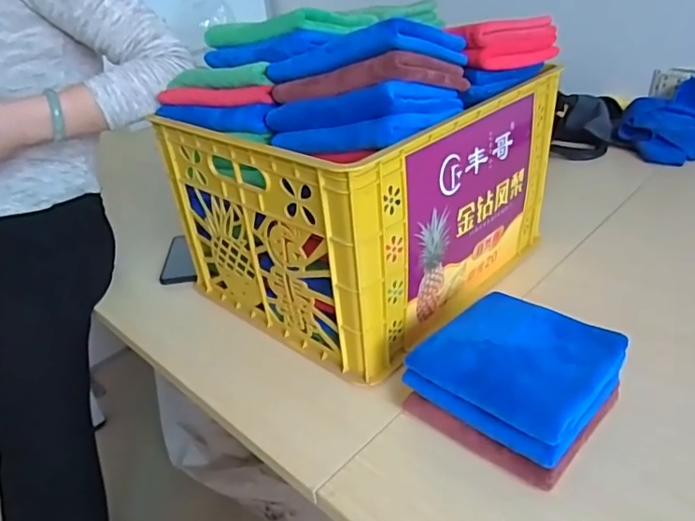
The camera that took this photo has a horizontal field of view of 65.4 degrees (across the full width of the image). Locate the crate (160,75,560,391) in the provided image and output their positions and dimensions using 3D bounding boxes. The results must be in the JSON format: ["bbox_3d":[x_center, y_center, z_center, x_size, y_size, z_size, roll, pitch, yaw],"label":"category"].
[{"bbox_3d":[0.030,-0.107,0.841,0.387,0.292,0.465,20,39,37],"label":"crate"}]

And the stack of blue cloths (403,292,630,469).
[{"bbox_3d":[0.179,0.113,0.576,0.184,0.058,0.164,-30,38,-34],"label":"stack of blue cloths"}]

